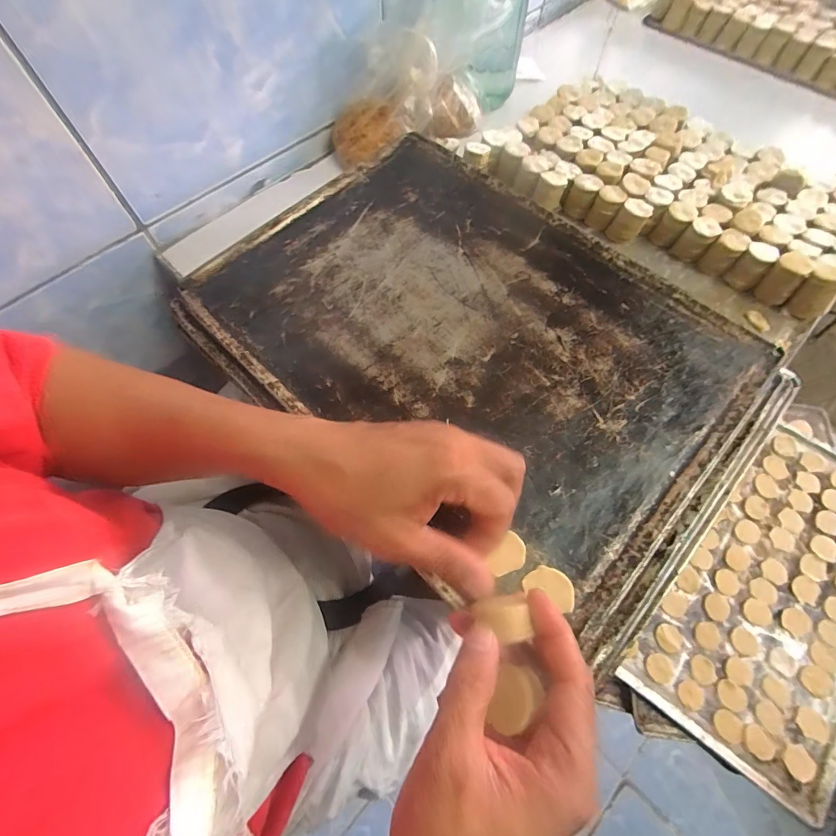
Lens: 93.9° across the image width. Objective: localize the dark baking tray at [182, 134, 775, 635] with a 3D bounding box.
[{"bbox_3d":[0.040,-0.088,0.360,0.440,0.018,0.324,42,72,16],"label":"dark baking tray"}]

